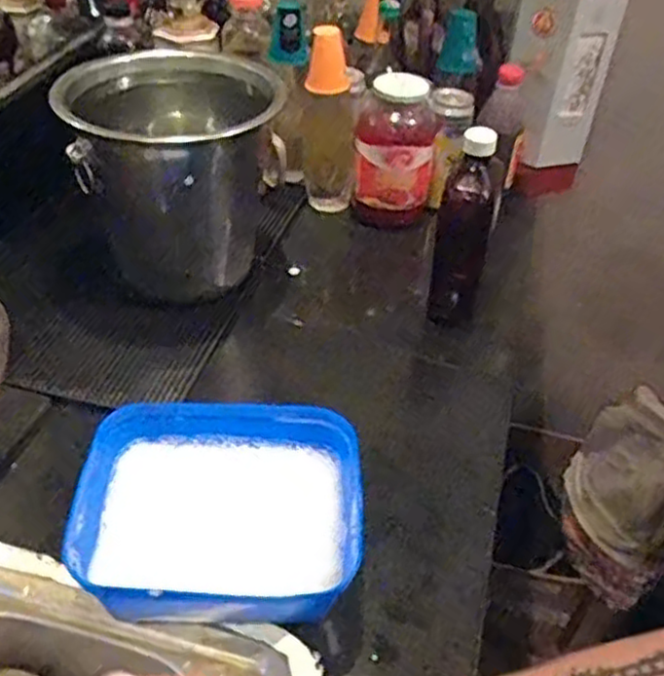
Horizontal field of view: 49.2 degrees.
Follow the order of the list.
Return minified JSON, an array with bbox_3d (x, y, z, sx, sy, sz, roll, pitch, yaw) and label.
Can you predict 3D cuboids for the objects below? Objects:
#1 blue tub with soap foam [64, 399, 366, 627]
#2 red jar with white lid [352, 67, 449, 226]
[{"bbox_3d":[-0.085,0.132,0.558,0.210,0.065,0.168,4,43,-2],"label":"blue tub with soap foam"},{"bbox_3d":[0.079,-0.229,0.907,0.101,0.171,0.085,8,43,3],"label":"red jar with white lid"}]

